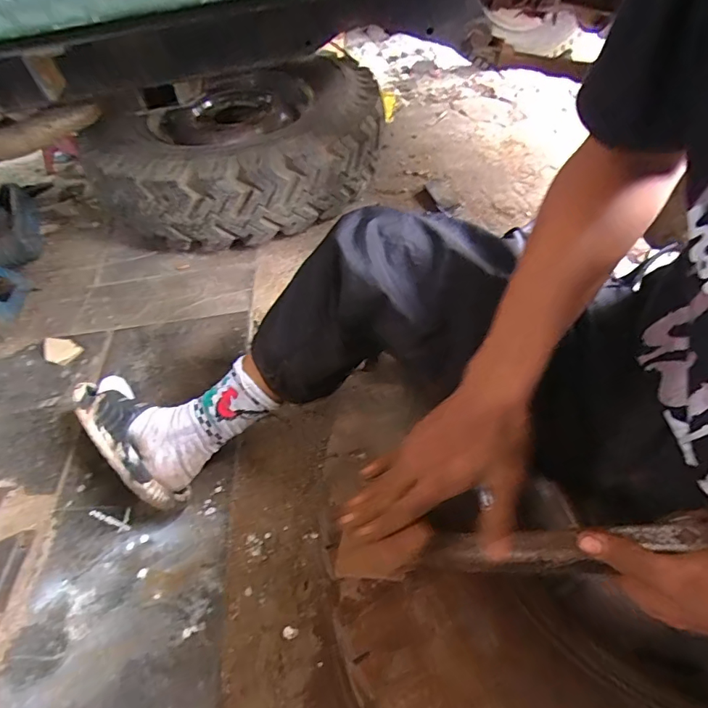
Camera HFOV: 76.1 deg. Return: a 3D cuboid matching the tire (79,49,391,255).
[{"bbox_3d":[-0.269,-0.515,1.166,0.664,0.265,0.589,-3,51,5],"label":"tire"}]

